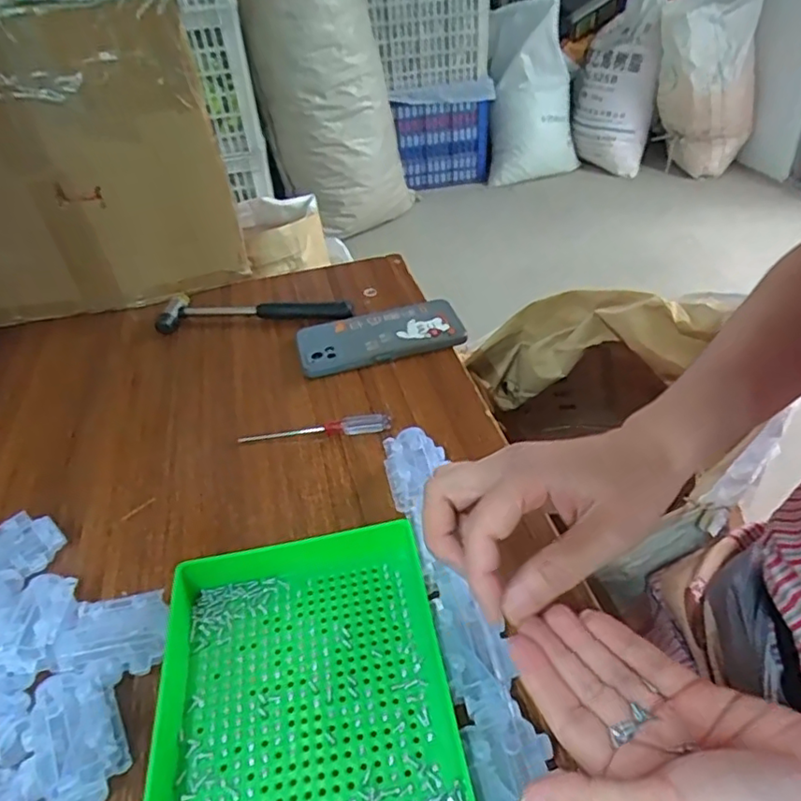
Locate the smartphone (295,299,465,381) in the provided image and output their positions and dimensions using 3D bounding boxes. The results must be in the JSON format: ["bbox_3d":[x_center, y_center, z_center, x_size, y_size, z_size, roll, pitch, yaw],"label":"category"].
[{"bbox_3d":[-0.022,-0.067,0.599,0.162,0.012,0.079,-14,46,-7],"label":"smartphone"}]

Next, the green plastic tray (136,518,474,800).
[{"bbox_3d":[-0.048,0.181,0.295,0.160,0.033,0.248,-9,40,-5],"label":"green plastic tray"}]

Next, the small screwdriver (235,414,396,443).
[{"bbox_3d":[-0.072,0.023,0.505,0.128,0.015,0.012,-3,39,2],"label":"small screwdriver"}]

